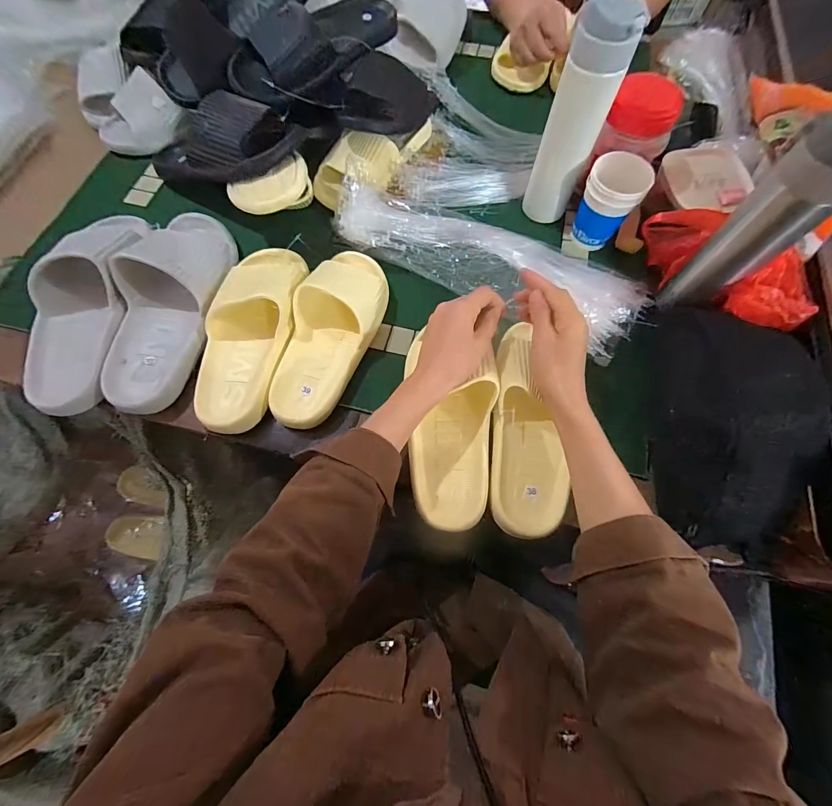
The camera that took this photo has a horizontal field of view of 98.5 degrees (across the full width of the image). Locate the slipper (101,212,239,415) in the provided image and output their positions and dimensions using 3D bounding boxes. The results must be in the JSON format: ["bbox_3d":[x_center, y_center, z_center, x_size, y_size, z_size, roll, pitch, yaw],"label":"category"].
[{"bbox_3d":[-0.305,-0.133,0.447,0.116,0.076,0.288,1,69,1],"label":"slipper"}]

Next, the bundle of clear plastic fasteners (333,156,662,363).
[{"bbox_3d":[0.091,-0.196,0.457,0.398,0.066,0.130,28,72,11],"label":"bundle of clear plastic fasteners"}]

